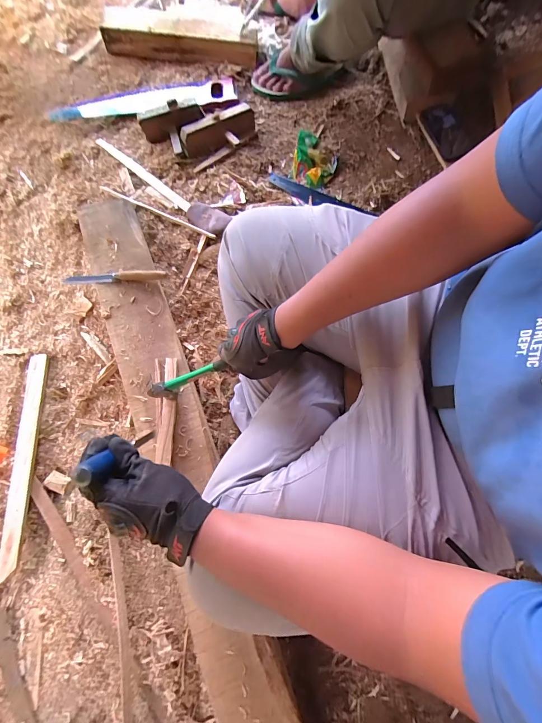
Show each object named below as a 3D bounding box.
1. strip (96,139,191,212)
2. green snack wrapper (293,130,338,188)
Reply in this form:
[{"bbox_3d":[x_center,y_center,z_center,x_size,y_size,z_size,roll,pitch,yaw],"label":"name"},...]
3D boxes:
[{"bbox_3d":[-0.312,-0.455,0.775,0.308,0.007,0.023,39,77,9],"label":"strip"},{"bbox_3d":[0.109,-0.495,0.788,0.104,0.033,0.127,12,75,2],"label":"green snack wrapper"}]

